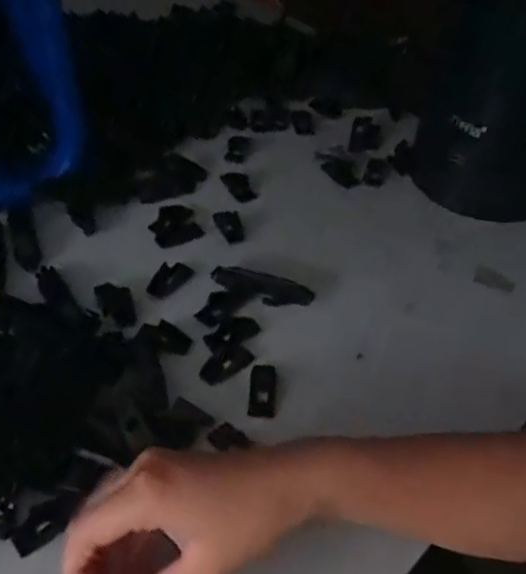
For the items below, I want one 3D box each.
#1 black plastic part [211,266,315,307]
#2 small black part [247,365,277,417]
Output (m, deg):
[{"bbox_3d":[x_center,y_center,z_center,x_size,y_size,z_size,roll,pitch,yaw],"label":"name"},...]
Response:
[{"bbox_3d":[-0.001,0.000,0.507,0.080,0.010,0.024,12,47,8],"label":"black plastic part"},{"bbox_3d":[0.000,0.072,0.451,0.018,0.009,0.042,4,46,0],"label":"small black part"}]

